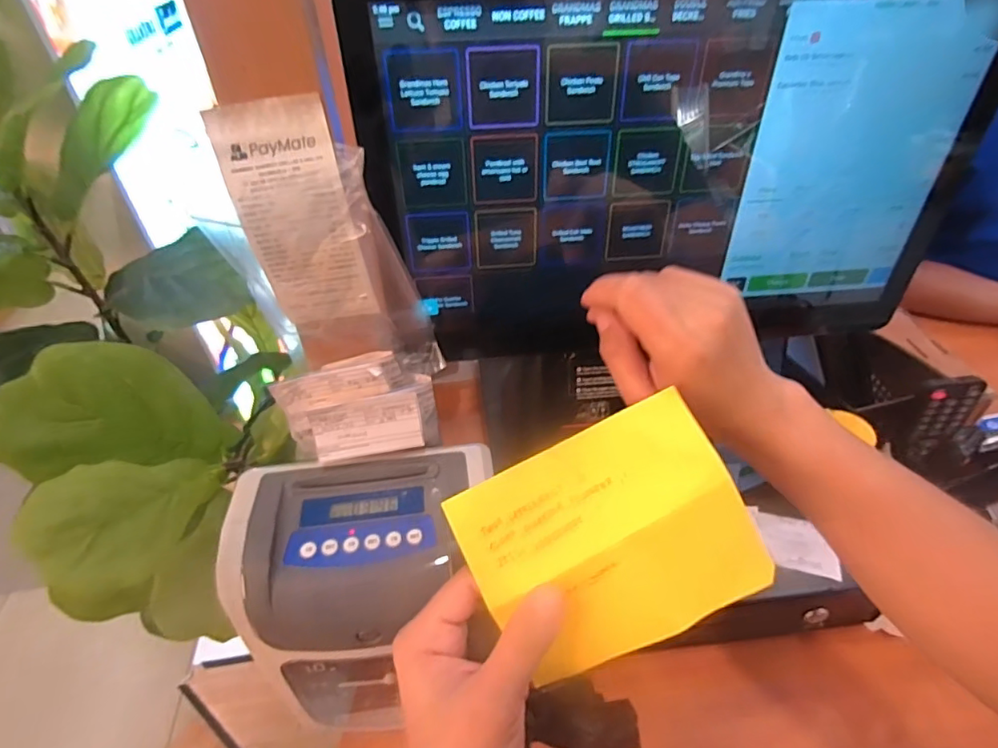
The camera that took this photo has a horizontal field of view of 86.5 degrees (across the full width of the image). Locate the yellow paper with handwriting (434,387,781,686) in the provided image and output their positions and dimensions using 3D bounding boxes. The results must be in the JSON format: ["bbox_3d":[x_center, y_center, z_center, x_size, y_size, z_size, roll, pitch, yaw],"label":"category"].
[{"bbox_3d":[0.050,0.077,0.247,0.123,0.009,0.097,-27,80,2],"label":"yellow paper with handwriting"}]

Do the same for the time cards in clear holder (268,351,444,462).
[{"bbox_3d":[-0.096,0.026,0.364,0.101,0.072,0.026,-7,42,-6],"label":"time cards in clear holder"}]

